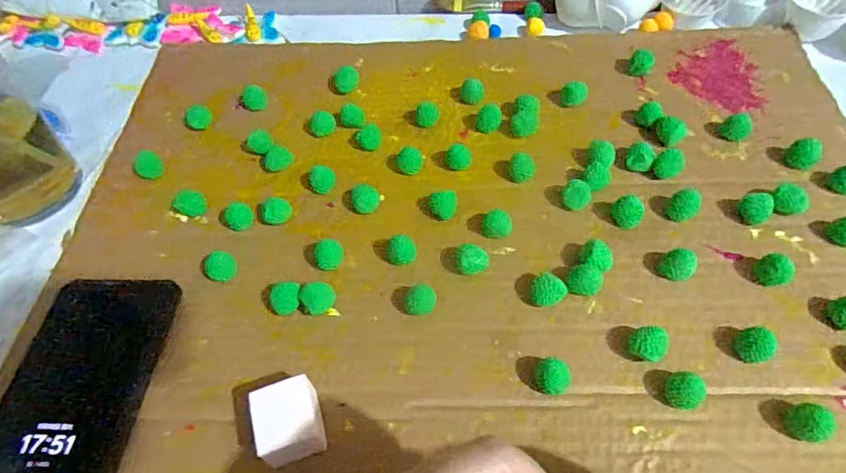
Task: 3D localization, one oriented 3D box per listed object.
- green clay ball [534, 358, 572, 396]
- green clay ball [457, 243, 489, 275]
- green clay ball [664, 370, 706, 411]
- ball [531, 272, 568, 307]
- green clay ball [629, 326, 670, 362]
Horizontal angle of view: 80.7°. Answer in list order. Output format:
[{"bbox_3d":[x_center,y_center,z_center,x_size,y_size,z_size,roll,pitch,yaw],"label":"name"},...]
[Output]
[{"bbox_3d":[0.071,0.078,0.273,0.019,0.017,0.017,32,62,22],"label":"green clay ball"},{"bbox_3d":[0.032,0.016,0.318,0.019,0.017,0.017,1,55,4],"label":"green clay ball"},{"bbox_3d":[0.137,0.082,0.264,0.015,0.021,0.018,-28,58,-16],"label":"green clay ball"},{"bbox_3d":[0.076,0.035,0.303,0.020,0.017,0.019,-1,55,2],"label":"ball"},{"bbox_3d":[0.125,0.062,0.281,0.019,0.018,0.020,-1,55,2],"label":"green clay ball"}]

